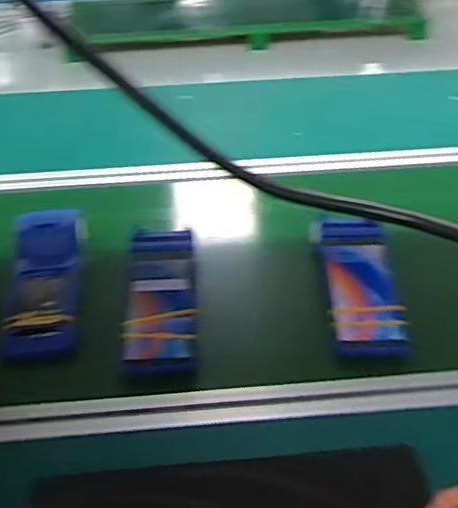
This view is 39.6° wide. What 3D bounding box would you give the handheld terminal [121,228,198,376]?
[{"bbox_3d":[-0.077,0.042,0.739,0.079,0.050,0.215,-1,40,-1],"label":"handheld terminal"}]

